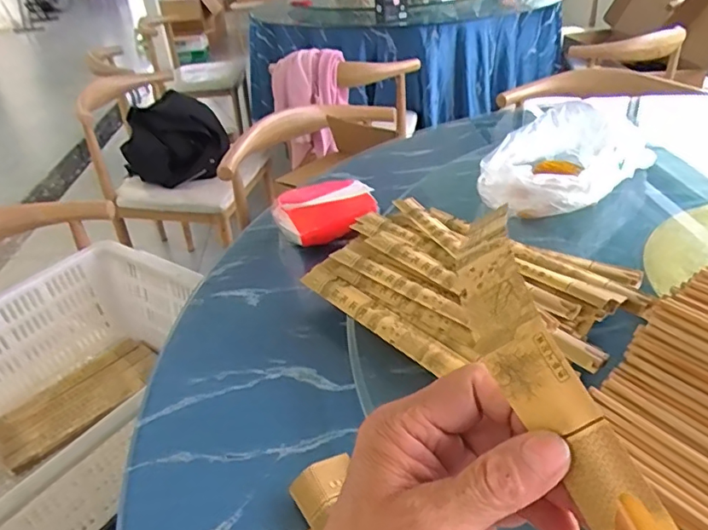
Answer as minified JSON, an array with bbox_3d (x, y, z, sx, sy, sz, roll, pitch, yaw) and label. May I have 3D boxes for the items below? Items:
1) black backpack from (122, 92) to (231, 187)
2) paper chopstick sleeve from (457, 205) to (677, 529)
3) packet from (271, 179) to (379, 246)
[{"bbox_3d":[-0.538,-0.374,1.628,0.298,0.201,0.244,-15,35,-17],"label":"black backpack"},{"bbox_3d":[0.075,0.040,0.226,0.035,0.031,0.144,-15,61,-13],"label":"paper chopstick sleeve"},{"bbox_3d":[-0.037,-0.069,0.689,0.121,0.054,0.070,-16,36,-16],"label":"packet"}]

